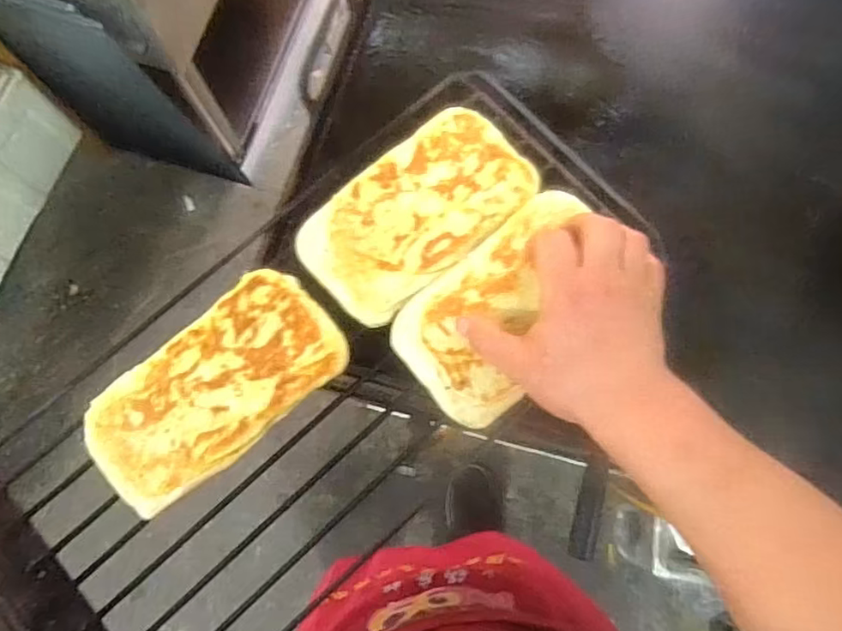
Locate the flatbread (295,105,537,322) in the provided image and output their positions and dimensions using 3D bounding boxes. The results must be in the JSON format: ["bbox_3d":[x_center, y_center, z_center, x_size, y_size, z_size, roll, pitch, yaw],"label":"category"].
[{"bbox_3d":[-0.003,-0.077,0.430,0.171,0.008,0.099,-40,82,-9],"label":"flatbread"}]

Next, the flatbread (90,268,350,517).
[{"bbox_3d":[-0.139,0.048,0.395,0.173,0.011,0.093,-42,82,-9],"label":"flatbread"}]

